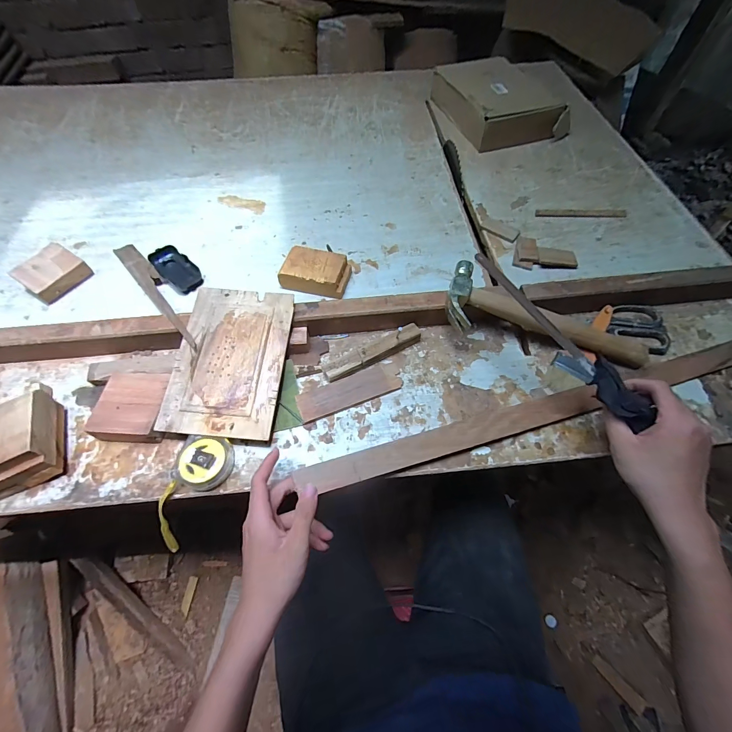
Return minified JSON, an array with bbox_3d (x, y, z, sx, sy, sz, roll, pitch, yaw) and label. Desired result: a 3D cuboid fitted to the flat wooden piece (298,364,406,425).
[{"bbox_3d":[-0.022,0.035,0.508,0.152,0.011,0.044,-20,61,-10],"label":"flat wooden piece"}]

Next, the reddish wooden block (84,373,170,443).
[{"bbox_3d":[-0.318,0.058,0.488,0.094,0.036,0.099,0,59,1],"label":"reddish wooden block"}]

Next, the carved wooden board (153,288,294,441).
[{"bbox_3d":[-0.188,-0.012,0.492,0.146,0.010,0.215,4,68,2],"label":"carved wooden board"}]

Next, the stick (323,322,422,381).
[{"bbox_3d":[0.011,-0.020,0.534,0.156,0.026,0.032,-24,61,-12],"label":"stick"}]

